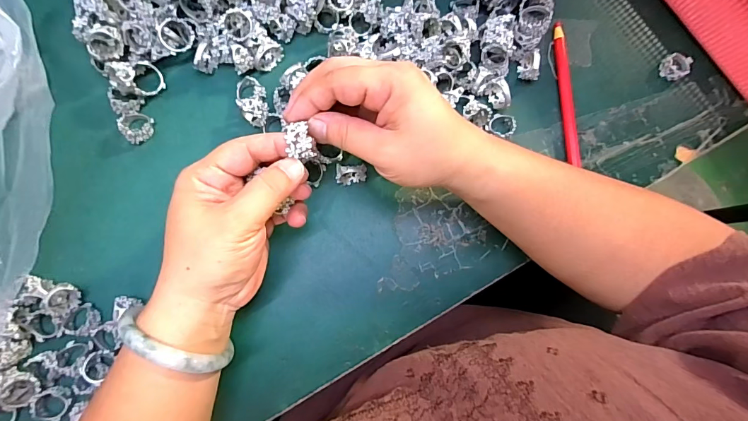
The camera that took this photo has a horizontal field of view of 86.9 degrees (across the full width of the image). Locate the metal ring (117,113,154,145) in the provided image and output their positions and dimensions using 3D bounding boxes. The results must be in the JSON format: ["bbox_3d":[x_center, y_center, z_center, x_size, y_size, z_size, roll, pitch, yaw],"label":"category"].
[{"bbox_3d":[-0.182,-0.065,0.303,0.021,0.012,0.024,-21,83,-7],"label":"metal ring"}]

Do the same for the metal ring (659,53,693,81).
[{"bbox_3d":[0.262,-0.125,0.342,0.020,0.010,0.022,1,81,-4],"label":"metal ring"}]

